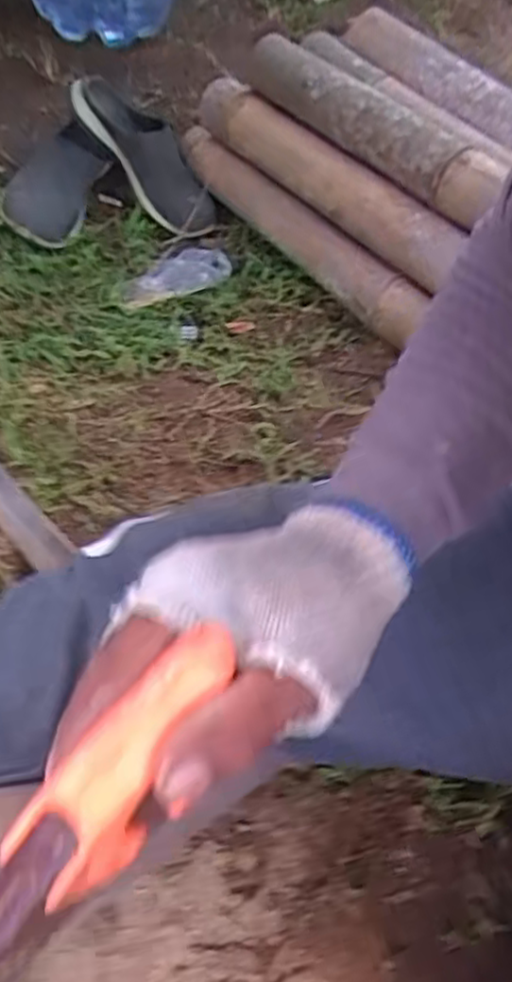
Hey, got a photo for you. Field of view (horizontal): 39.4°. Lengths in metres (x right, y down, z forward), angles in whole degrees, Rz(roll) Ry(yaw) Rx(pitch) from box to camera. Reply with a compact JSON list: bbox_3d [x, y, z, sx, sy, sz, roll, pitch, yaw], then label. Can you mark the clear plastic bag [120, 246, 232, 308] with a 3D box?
[{"bbox_3d":[-0.094,-0.282,0.944,0.076,0.030,0.184,39,60,20],"label":"clear plastic bag"}]

